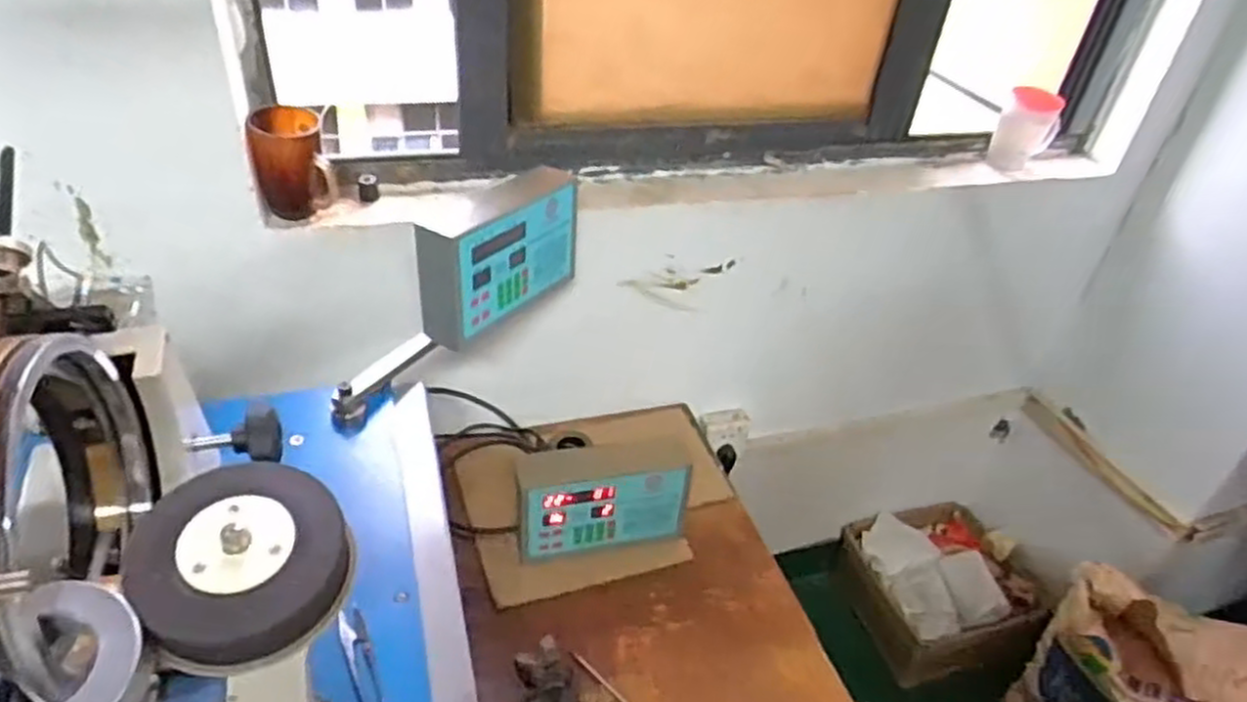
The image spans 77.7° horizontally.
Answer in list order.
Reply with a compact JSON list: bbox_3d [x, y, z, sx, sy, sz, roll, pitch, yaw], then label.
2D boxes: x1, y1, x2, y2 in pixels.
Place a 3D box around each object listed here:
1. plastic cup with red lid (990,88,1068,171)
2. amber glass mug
[{"bbox_3d":[0.647,-0.358,1.247,0.085,0.119,0.064,20,40,16],"label":"plastic cup with red lid"},{"bbox_3d":[-0.401,-0.229,0.945,0.086,0.112,0.082,-8,40,-19],"label":"amber glass mug"}]

